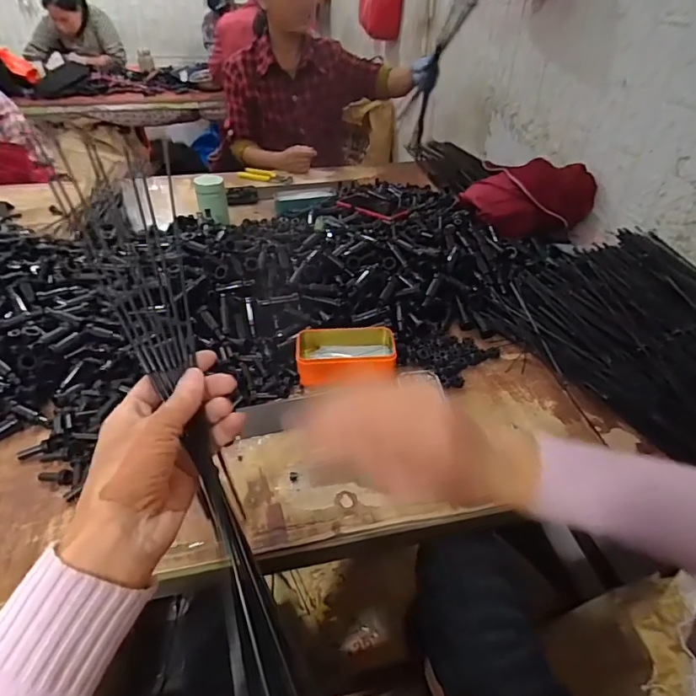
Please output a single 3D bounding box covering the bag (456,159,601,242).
[{"bbox_3d":[0.356,-0.299,0.940,0.251,0.109,0.134,13,40,14],"label":"bag"}]

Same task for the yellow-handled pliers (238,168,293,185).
[{"bbox_3d":[-0.225,-0.468,1.310,0.145,0.019,0.061,7,39,7],"label":"yellow-handled pliers"}]

